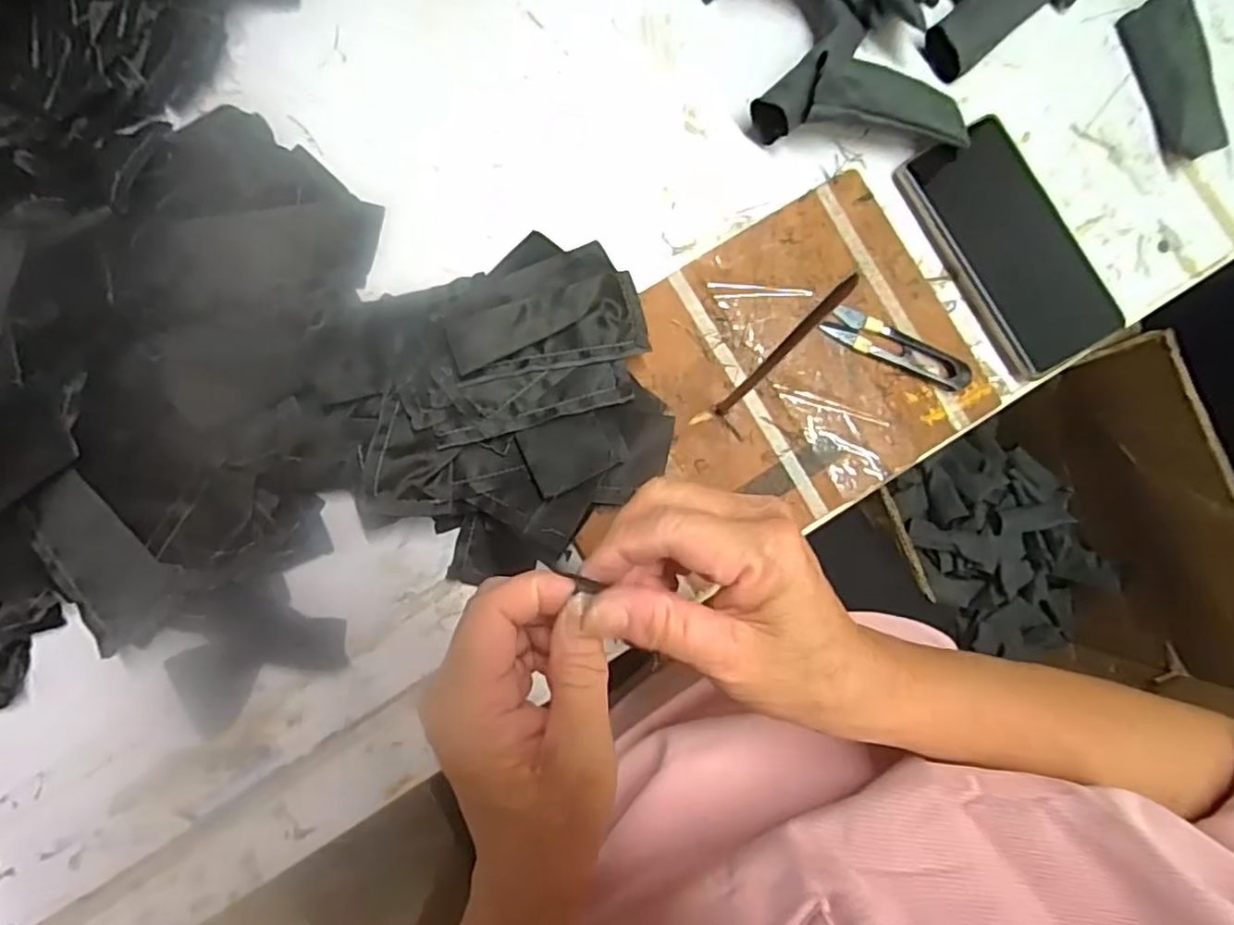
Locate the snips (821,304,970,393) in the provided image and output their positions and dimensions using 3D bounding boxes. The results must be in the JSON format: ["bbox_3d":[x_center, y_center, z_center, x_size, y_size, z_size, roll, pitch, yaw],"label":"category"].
[{"bbox_3d":[0.174,-0.070,0.404,0.091,0.010,0.022,24,86,1],"label":"snips"}]

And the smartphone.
[{"bbox_3d":[0.247,-0.135,0.414,0.074,0.010,0.154,-30,87,-3],"label":"smartphone"}]

